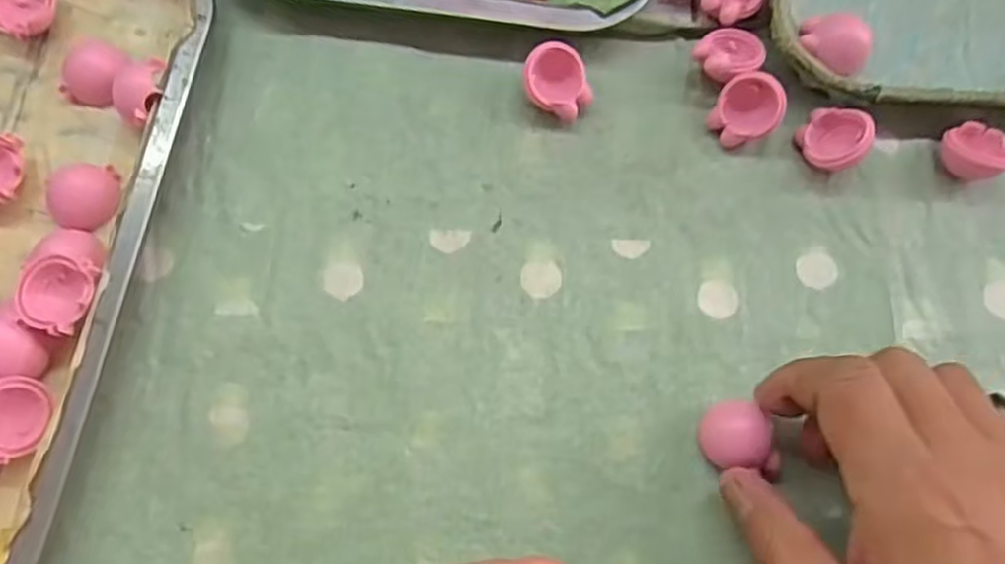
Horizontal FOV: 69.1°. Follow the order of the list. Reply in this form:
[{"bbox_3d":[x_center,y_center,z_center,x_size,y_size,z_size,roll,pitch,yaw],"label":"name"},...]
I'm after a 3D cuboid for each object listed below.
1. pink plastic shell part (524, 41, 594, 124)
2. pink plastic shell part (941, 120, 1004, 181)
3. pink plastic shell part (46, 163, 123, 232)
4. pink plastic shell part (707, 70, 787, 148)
[{"bbox_3d":[0.026,-0.090,0.331,0.031,0.020,0.029,1,74,-2],"label":"pink plastic shell part"},{"bbox_3d":[0.212,-0.059,0.327,0.027,0.018,0.027,1,74,-2],"label":"pink plastic shell part"},{"bbox_3d":[-0.177,-0.037,0.310,0.028,0.010,0.028,1,74,-2],"label":"pink plastic shell part"},{"bbox_3d":[0.110,-0.078,0.328,0.028,0.021,0.028,1,74,-2],"label":"pink plastic shell part"}]

